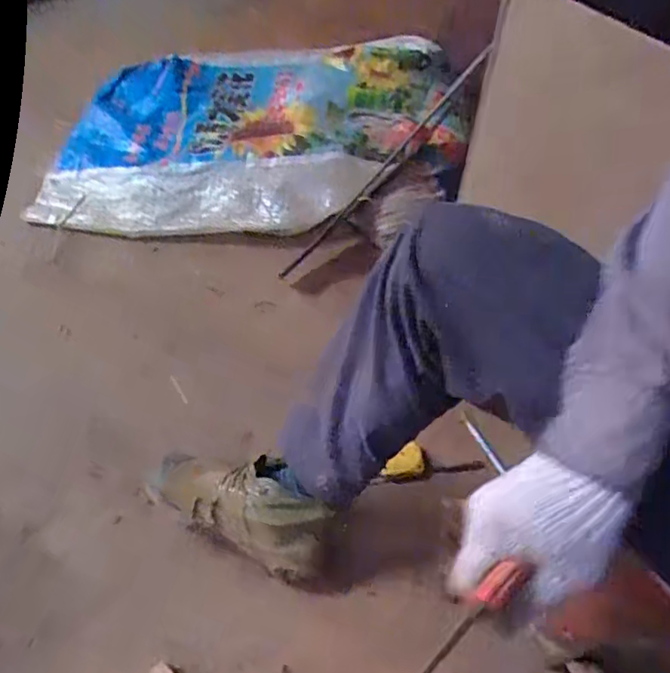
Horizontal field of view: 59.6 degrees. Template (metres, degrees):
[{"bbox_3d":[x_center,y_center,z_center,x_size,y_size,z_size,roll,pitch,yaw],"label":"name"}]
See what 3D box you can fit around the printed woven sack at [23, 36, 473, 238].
[{"bbox_3d":[-0.152,-0.431,1.185,0.800,0.104,0.553,-3,53,3],"label":"printed woven sack"}]

